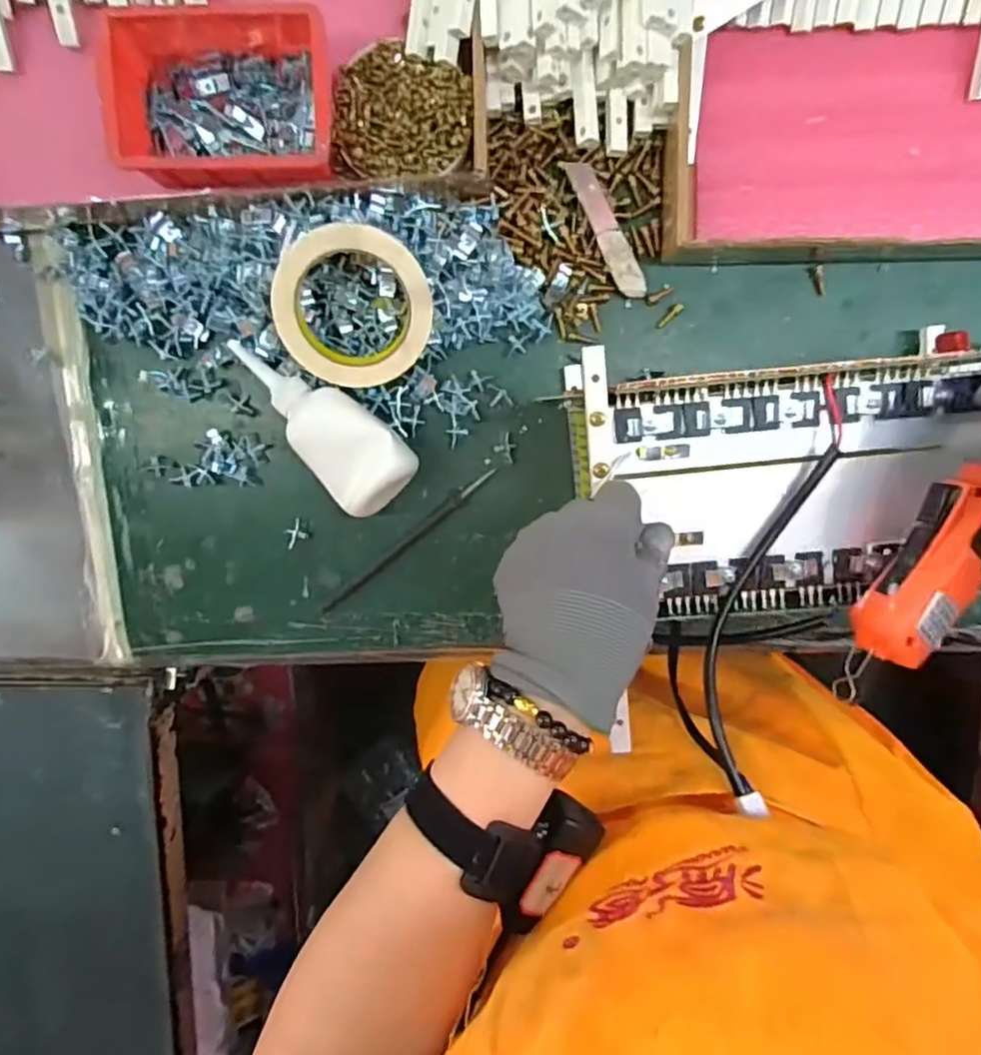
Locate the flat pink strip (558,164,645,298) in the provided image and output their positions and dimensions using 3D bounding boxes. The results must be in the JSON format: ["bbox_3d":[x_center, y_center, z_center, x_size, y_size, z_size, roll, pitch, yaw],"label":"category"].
[{"bbox_3d":[0.087,-0.223,0.472,0.020,0.006,0.107,-26,102,10],"label":"flat pink strip"}]

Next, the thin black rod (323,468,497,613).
[{"bbox_3d":[-0.069,0.011,0.522,0.181,0.005,0.012,-41,96,7],"label":"thin black rod"}]

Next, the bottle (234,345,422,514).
[{"bbox_3d":[-0.133,-0.082,0.483,0.165,0.047,0.075,43,97,-6],"label":"bottle"}]

